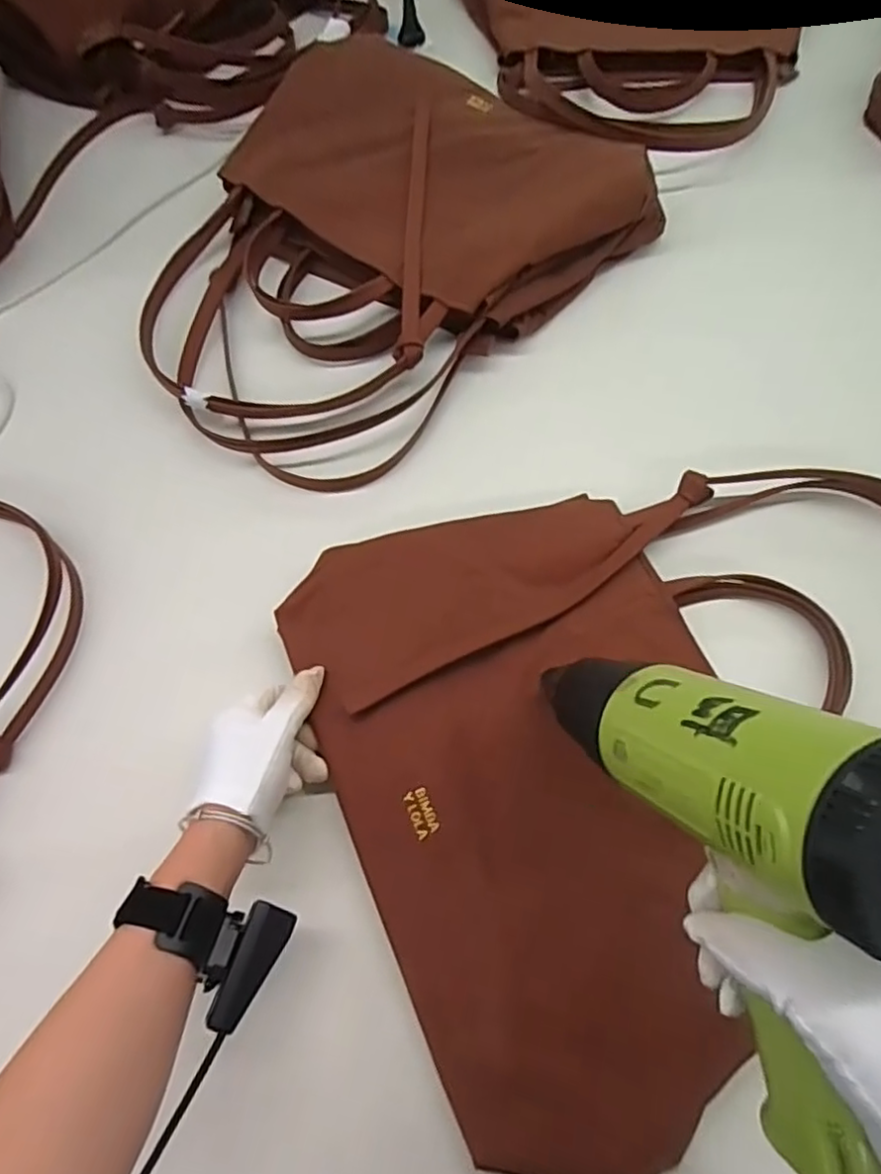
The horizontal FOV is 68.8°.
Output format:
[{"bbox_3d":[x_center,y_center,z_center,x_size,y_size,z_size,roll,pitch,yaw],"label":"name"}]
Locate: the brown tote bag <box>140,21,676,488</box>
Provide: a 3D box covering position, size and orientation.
[{"bbox_3d":[-0.086,-0.365,0.665,0.429,0.065,0.504,40,74,18],"label":"brown tote bag"}]

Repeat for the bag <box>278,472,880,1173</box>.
[{"bbox_3d":[0.168,0.082,0.460,0.495,0.032,0.416,-24,67,-7],"label":"bag"}]

